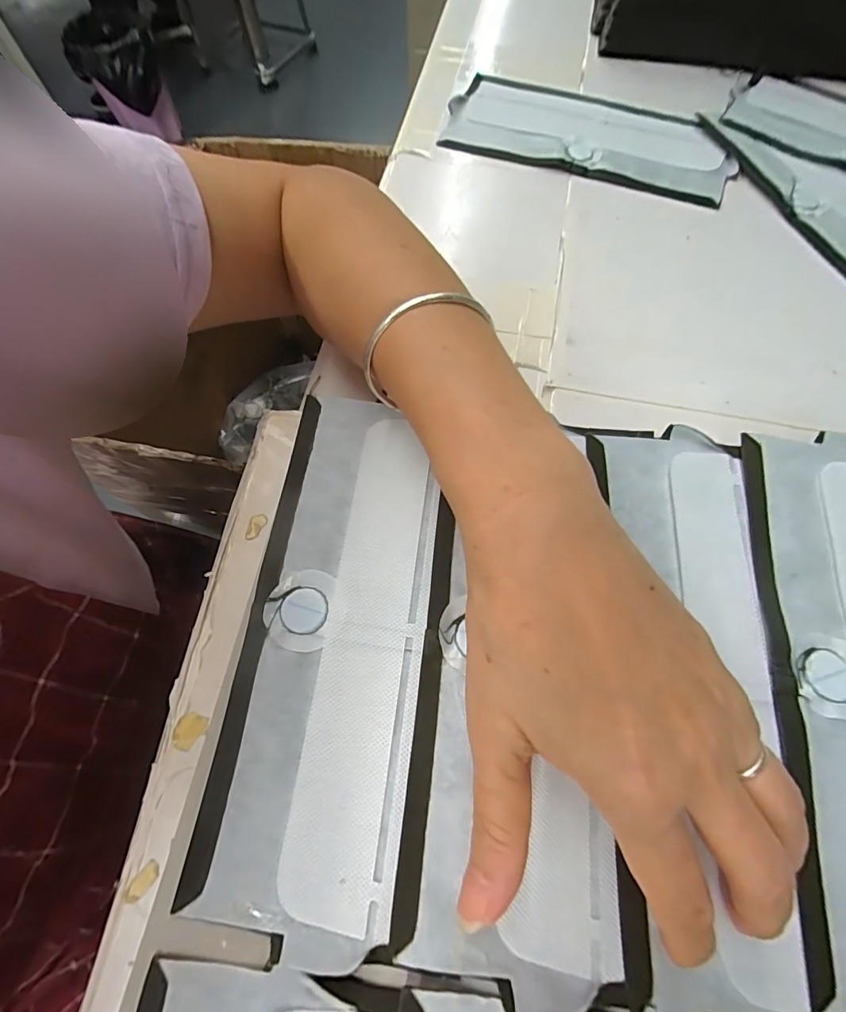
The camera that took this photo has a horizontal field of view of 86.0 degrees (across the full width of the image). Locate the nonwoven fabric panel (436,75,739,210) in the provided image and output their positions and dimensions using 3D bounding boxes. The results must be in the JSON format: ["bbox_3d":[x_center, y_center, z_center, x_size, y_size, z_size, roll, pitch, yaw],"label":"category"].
[{"bbox_3d":[0.140,-0.316,0.388,0.234,0.014,0.101,18,69,11],"label":"nonwoven fabric panel"}]

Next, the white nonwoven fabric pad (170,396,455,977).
[{"bbox_3d":[-0.035,0.055,0.208,0.090,0.013,0.229,6,66,3],"label":"white nonwoven fabric pad"}]

